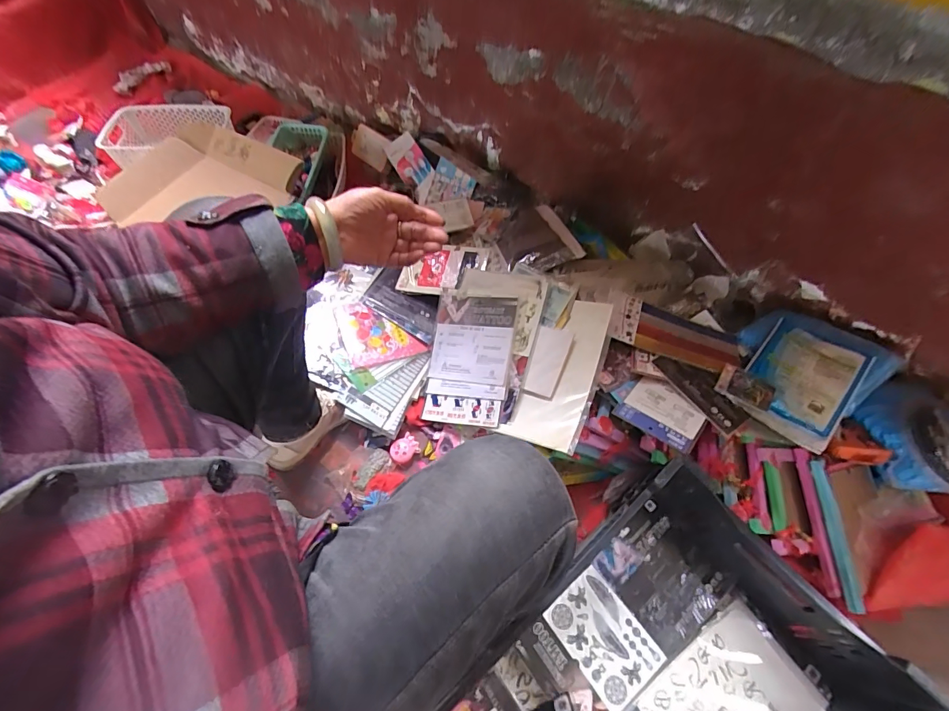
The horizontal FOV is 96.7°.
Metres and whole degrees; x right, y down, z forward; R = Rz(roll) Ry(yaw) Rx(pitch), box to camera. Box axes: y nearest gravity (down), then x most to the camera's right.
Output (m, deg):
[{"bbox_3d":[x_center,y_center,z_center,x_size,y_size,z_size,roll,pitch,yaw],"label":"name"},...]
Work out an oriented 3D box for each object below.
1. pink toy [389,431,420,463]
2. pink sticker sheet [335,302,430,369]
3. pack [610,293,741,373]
[{"bbox_3d":[-0.128,0.169,0.764,0.051,0.009,0.045,-34,69,-19],"label":"pink toy"},{"bbox_3d":[-0.185,-0.051,0.829,0.145,0.011,0.137,-14,70,-22],"label":"pink sticker sheet"},{"bbox_3d":[0.357,-0.040,0.752,0.236,0.024,0.114,18,53,1],"label":"pack"}]

